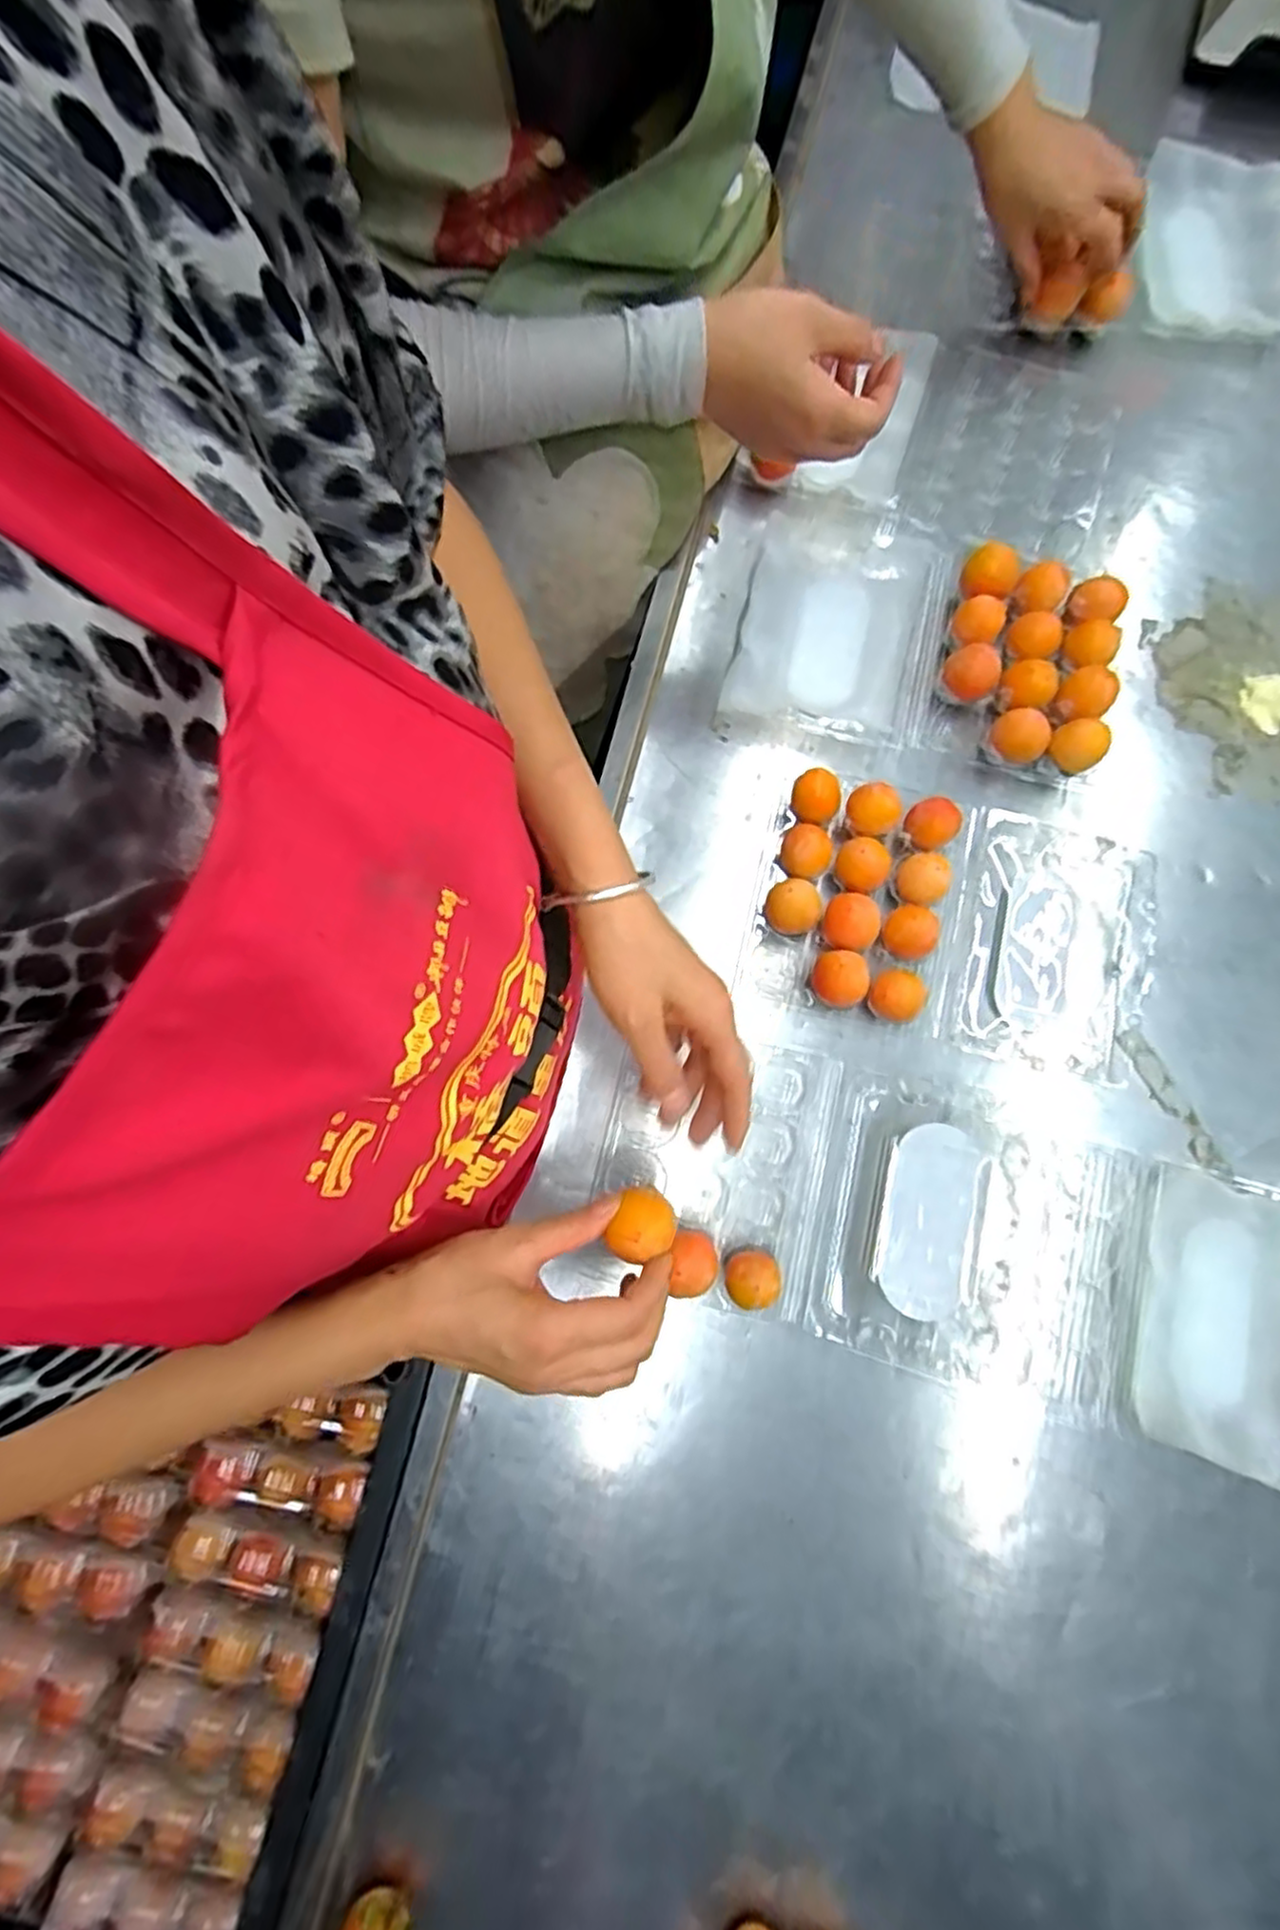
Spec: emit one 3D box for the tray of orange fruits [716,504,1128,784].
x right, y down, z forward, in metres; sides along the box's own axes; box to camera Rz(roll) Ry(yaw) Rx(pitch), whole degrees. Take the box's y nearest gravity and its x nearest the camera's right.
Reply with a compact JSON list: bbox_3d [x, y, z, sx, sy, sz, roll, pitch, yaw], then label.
[{"bbox_3d":[0.238,-0.277,0.596,0.302,0.048,0.201,13,79,3],"label":"tray of orange fruits"}]

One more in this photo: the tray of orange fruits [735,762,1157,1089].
[{"bbox_3d":[0.249,-0.032,0.560,0.309,0.056,0.213,15,79,3],"label":"tray of orange fruits"}]

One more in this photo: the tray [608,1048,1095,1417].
[{"bbox_3d":[0.156,0.177,0.525,0.373,0.046,0.198,16,79,3],"label":"tray"}]

